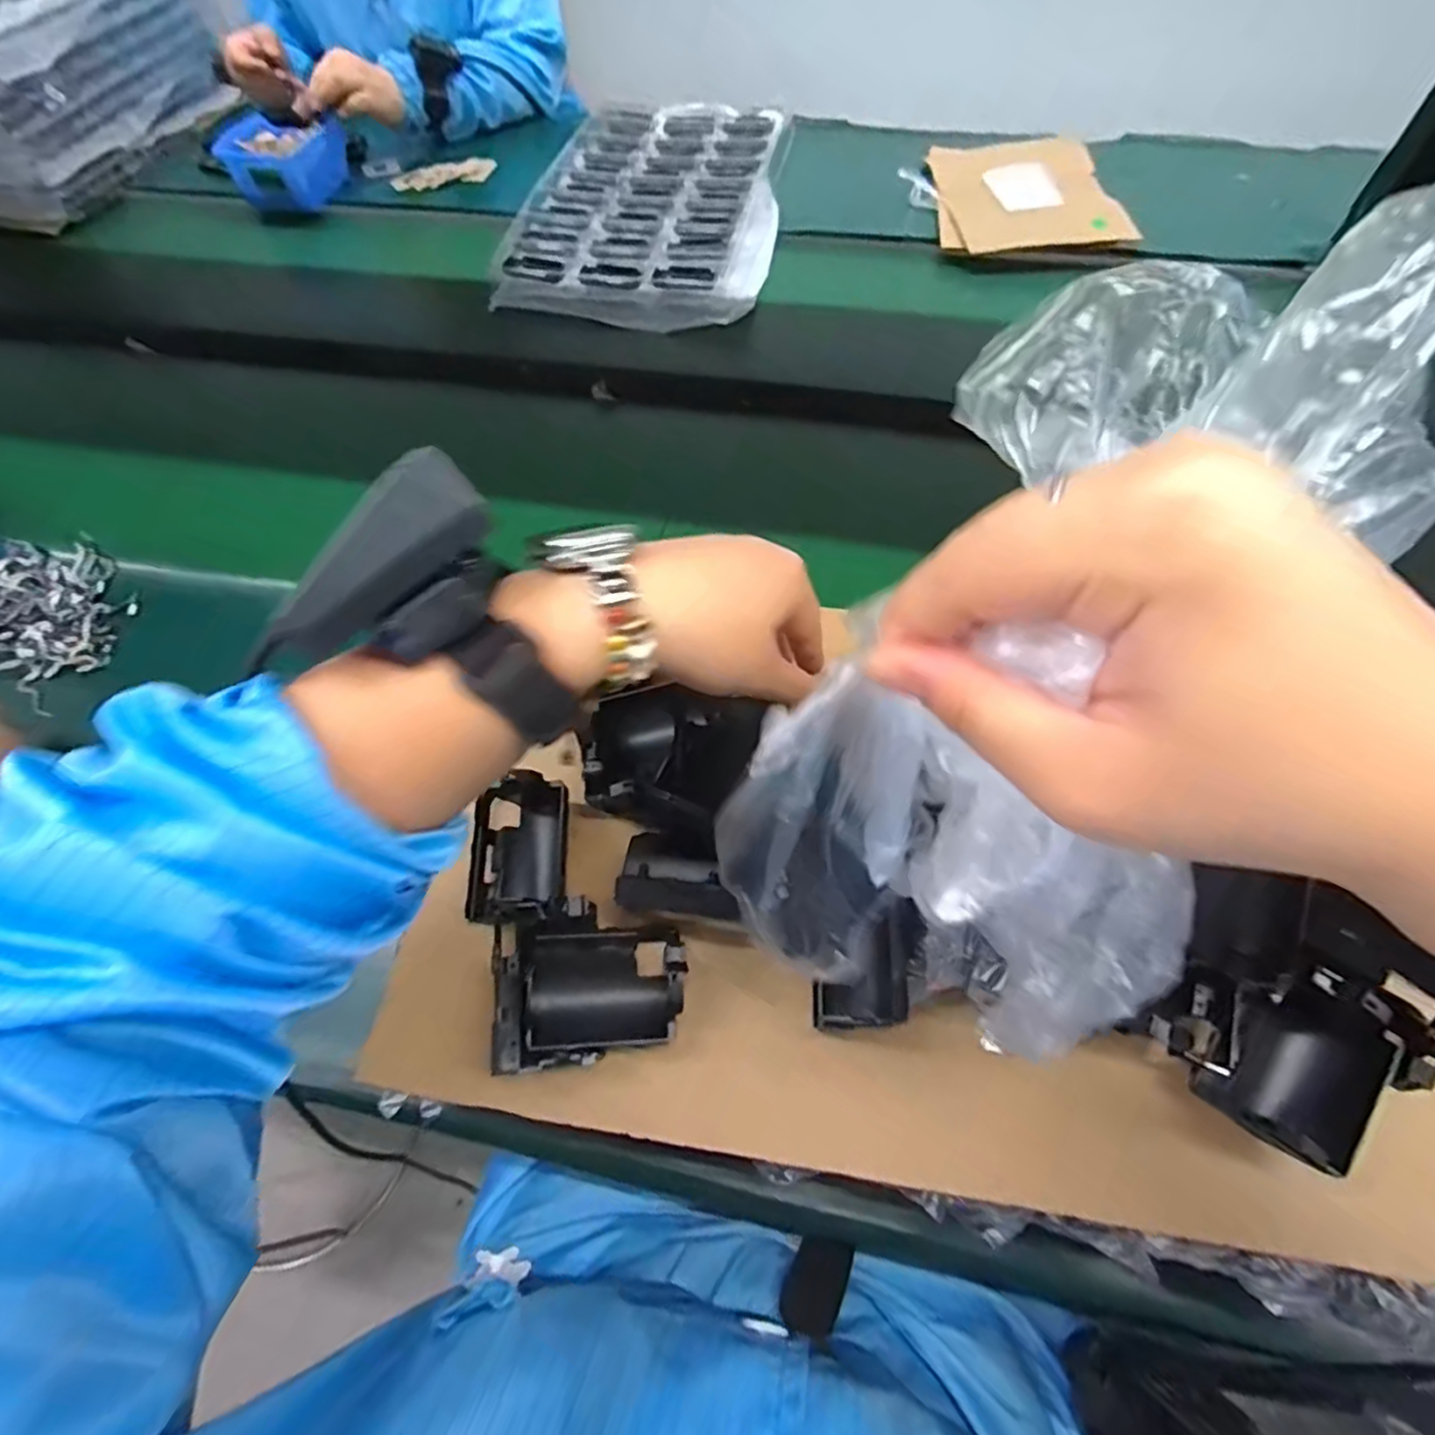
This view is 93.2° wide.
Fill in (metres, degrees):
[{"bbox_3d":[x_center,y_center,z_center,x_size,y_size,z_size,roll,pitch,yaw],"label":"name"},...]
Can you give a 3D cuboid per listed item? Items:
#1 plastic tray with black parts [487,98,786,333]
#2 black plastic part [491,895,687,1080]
[{"bbox_3d":[-0.075,-0.695,0.900,0.322,0.025,0.531,9,62,7],"label":"plastic tray with black parts"},{"bbox_3d":[-0.058,0.123,0.316,0.085,0.033,0.067,-6,61,-1],"label":"black plastic part"}]

